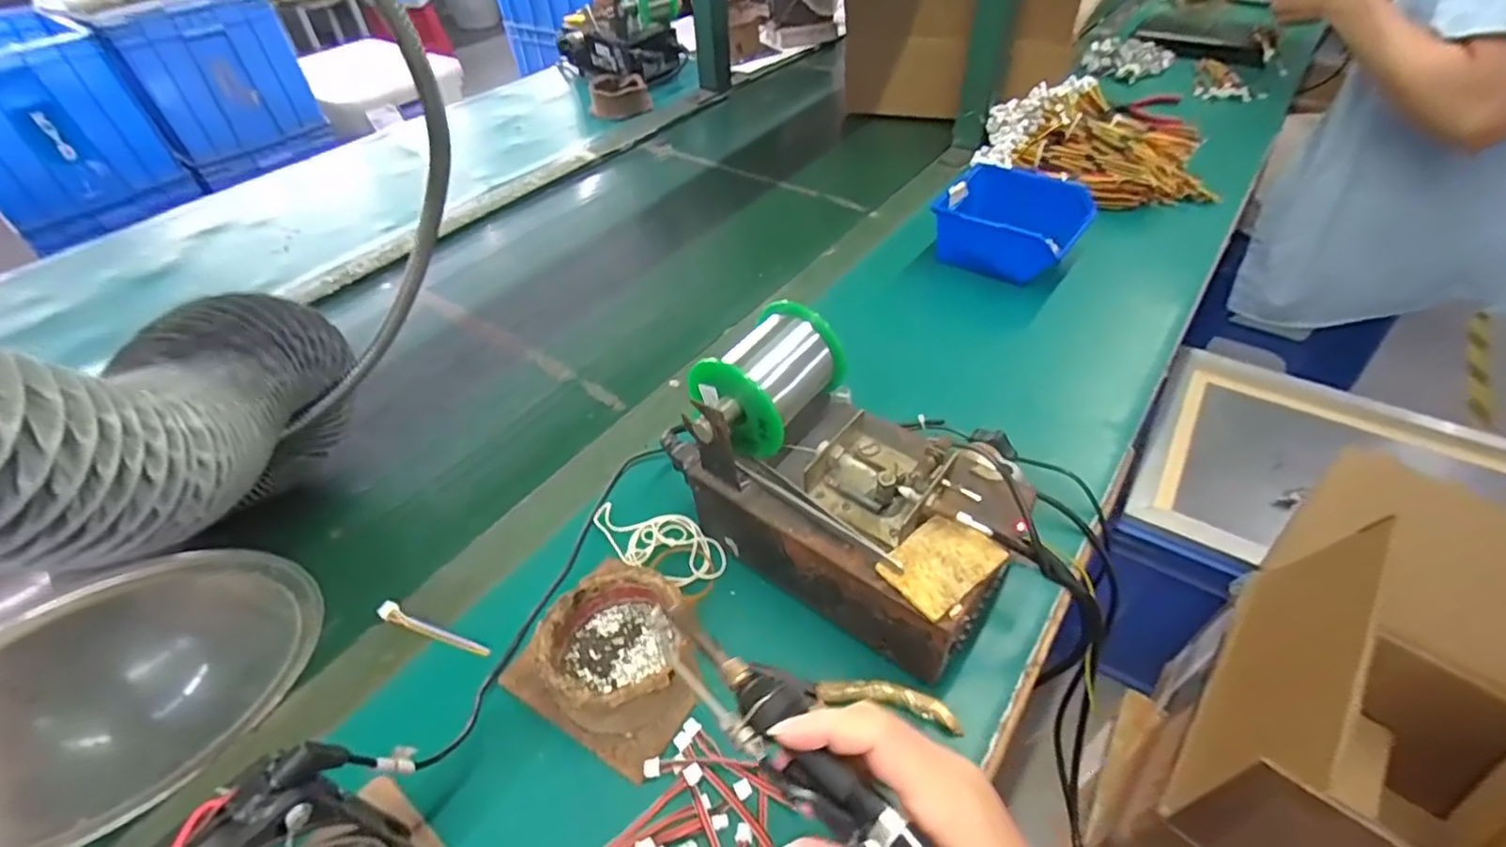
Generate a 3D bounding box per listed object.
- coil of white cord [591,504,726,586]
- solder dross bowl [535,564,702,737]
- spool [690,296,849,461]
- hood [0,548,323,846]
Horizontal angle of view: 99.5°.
[{"bbox_3d":[-0.067,0.081,0.445,0.103,0.008,0.049,20,50,21],"label":"coil of white cord"},{"bbox_3d":[-0.075,0.130,0.368,0.081,0.042,0.086,-2,46,2],"label":"solder dross bowl"},{"bbox_3d":[0.012,-0.029,0.395,0.068,0.054,0.079,31,55,29],"label":"spool"},{"bbox_3d":[-0.327,0.122,0.320,0.109,0.145,0.167,26,53,26],"label":"hood"}]

